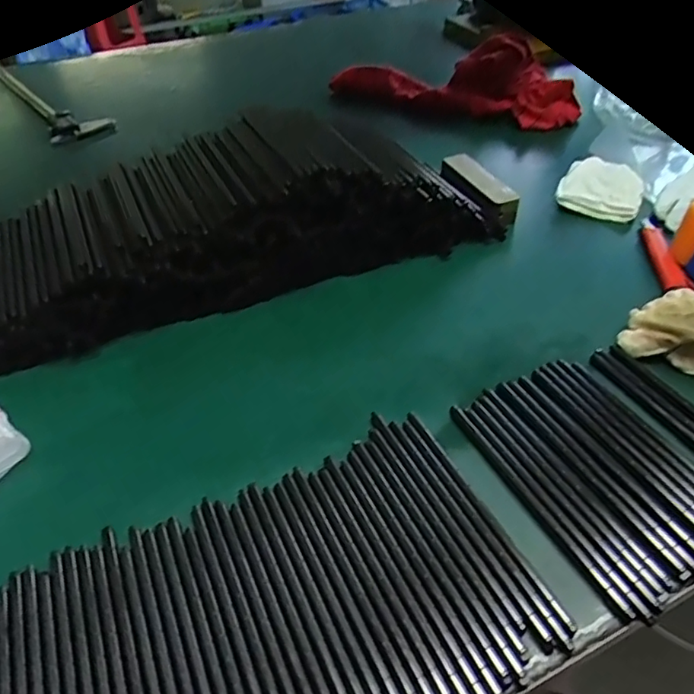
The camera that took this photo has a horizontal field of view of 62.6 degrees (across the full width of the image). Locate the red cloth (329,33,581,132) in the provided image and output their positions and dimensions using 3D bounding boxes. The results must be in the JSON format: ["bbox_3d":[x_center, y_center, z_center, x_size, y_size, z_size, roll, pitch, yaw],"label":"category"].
[{"bbox_3d":[0.173,-0.411,0.872,0.363,0.093,0.164,26,51,29],"label":"red cloth"}]

